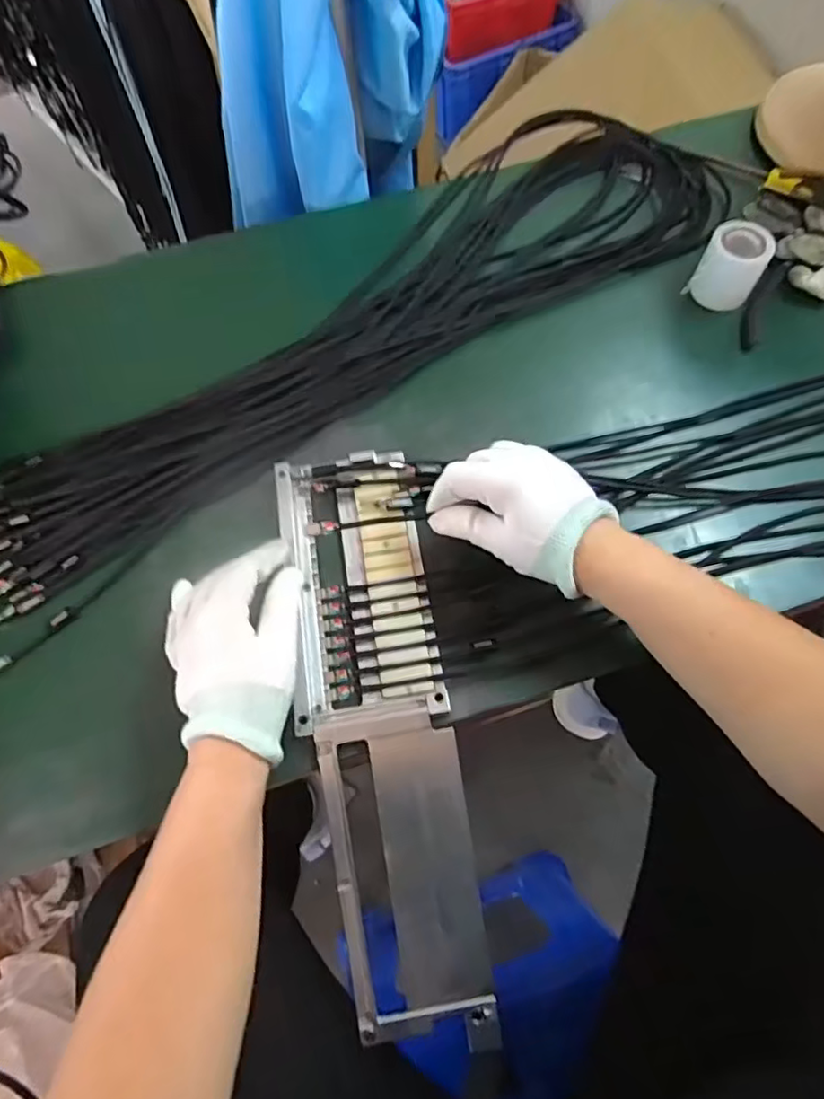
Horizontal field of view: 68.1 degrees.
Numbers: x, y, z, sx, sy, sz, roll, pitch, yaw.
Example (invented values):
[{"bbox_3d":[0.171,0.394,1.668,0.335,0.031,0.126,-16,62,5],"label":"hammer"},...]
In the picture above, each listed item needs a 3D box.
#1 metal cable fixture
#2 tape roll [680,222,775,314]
[{"bbox_3d":[-0.019,0.114,0.409,0.095,0.045,0.385,-11,76,-5],"label":"metal cable fixture"},{"bbox_3d":[0.273,-0.243,0.522,0.052,0.048,0.048,30,70,14],"label":"tape roll"}]

